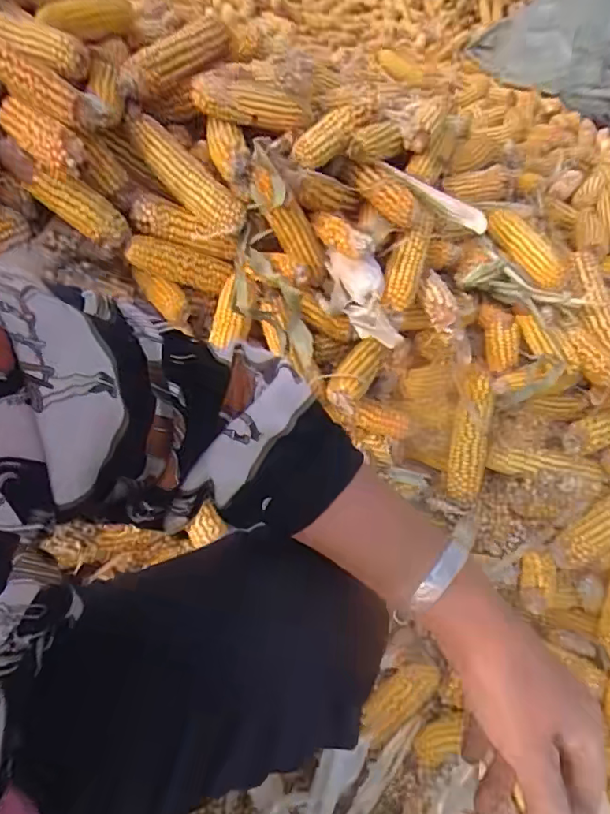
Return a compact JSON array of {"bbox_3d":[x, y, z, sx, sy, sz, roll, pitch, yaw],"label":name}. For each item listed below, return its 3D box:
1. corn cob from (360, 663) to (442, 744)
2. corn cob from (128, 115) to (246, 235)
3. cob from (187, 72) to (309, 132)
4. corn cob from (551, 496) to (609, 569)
[{"bbox_3d":[0.123,0.386,0.722,0.140,0.048,0.055,-30,55,-23],"label":"corn cob"},{"bbox_3d":[-0.144,-0.282,0.670,0.176,0.043,0.044,43,56,-7],"label":"corn cob"},{"bbox_3d":[-0.063,-0.377,0.681,0.154,0.045,0.050,-4,46,-28],"label":"cob"},{"bbox_3d":[0.403,0.160,0.734,0.163,0.040,0.051,-33,55,-9],"label":"corn cob"}]

